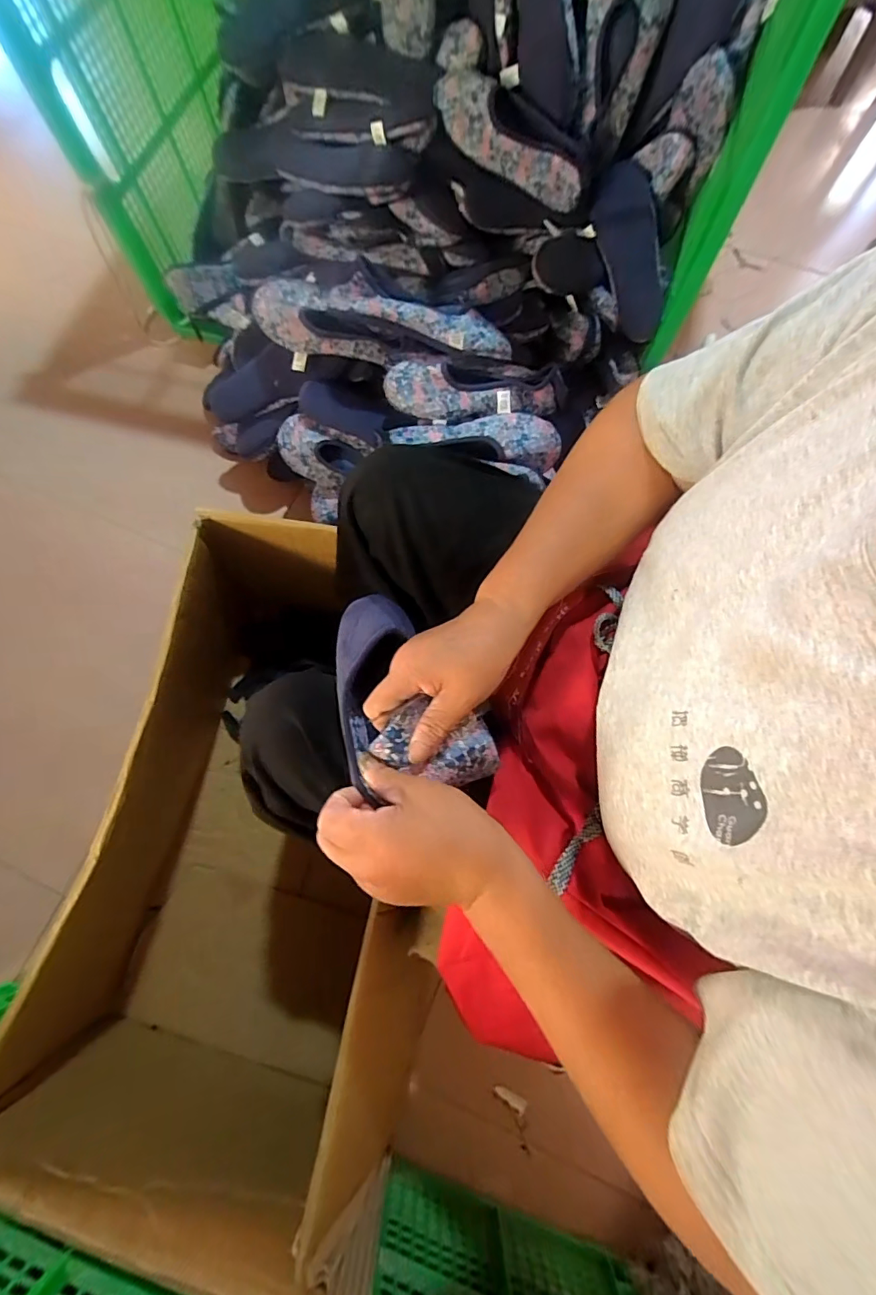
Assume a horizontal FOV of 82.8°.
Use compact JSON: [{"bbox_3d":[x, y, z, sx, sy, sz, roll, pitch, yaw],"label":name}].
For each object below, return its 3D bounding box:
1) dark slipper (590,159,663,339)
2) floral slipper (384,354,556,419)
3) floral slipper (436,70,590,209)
[{"bbox_3d":[0.318,-0.646,0.819,0.087,0.043,0.254,-19,106,-5],"label":"dark slipper"},{"bbox_3d":[0.051,-0.384,0.735,0.253,0.055,0.081,0,74,0],"label":"floral slipper"},{"bbox_3d":[0.115,-0.784,0.770,0.259,0.040,0.092,30,117,-11],"label":"floral slipper"}]

